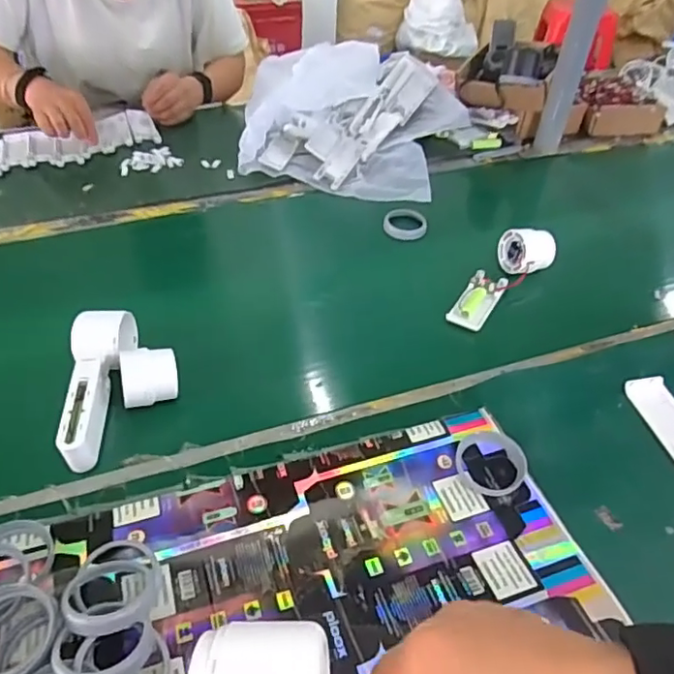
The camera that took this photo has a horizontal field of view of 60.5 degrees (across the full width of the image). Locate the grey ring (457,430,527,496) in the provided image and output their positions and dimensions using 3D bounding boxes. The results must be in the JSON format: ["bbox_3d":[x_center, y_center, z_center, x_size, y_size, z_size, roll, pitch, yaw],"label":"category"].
[{"bbox_3d":[0.135,0.107,0.505,0.060,0.013,0.061,2,42,-2],"label":"grey ring"}]

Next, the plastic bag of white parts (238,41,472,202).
[{"bbox_3d":[0.031,-0.362,0.924,0.345,0.131,0.306,9,43,5],"label":"plastic bag of white parts"}]

